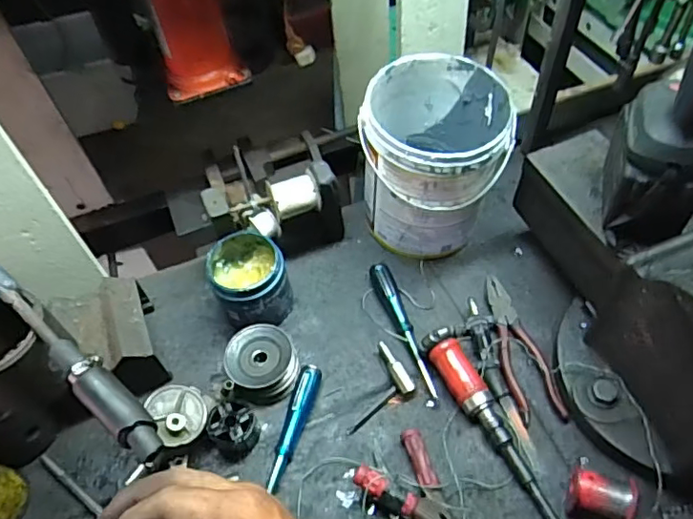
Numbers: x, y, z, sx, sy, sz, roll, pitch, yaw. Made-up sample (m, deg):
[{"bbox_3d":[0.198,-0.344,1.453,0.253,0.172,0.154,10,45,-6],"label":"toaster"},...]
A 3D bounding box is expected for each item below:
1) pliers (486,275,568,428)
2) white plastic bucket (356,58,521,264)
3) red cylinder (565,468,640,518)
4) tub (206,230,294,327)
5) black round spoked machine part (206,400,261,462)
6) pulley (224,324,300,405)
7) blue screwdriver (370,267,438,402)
[{"bbox_3d":[0.204,0.101,0.677,0.050,0.013,0.199,-10,53,-2],"label":"pliers"},{"bbox_3d":[0.115,-0.125,0.728,0.170,0.204,0.170,-3,53,3],"label":"white plastic bucket"},{"bbox_3d":[0.256,0.236,0.554,0.070,0.048,0.051,21,58,20],"label":"red cylinder"},{"bbox_3d":[-0.120,0.027,0.710,0.091,0.100,0.101,-21,54,-10],"label":"tub"},{"bbox_3d":[-0.126,0.192,0.631,0.050,0.042,0.051,-3,53,3],"label":"black round spoked machine part"},{"bbox_3d":[-0.100,0.124,0.668,0.079,0.050,0.075,-3,53,3],"label":"pulley"},{"bbox_3d":[0.072,0.084,0.699,0.023,0.032,0.186,-18,54,-8],"label":"blue screwdriver"}]

